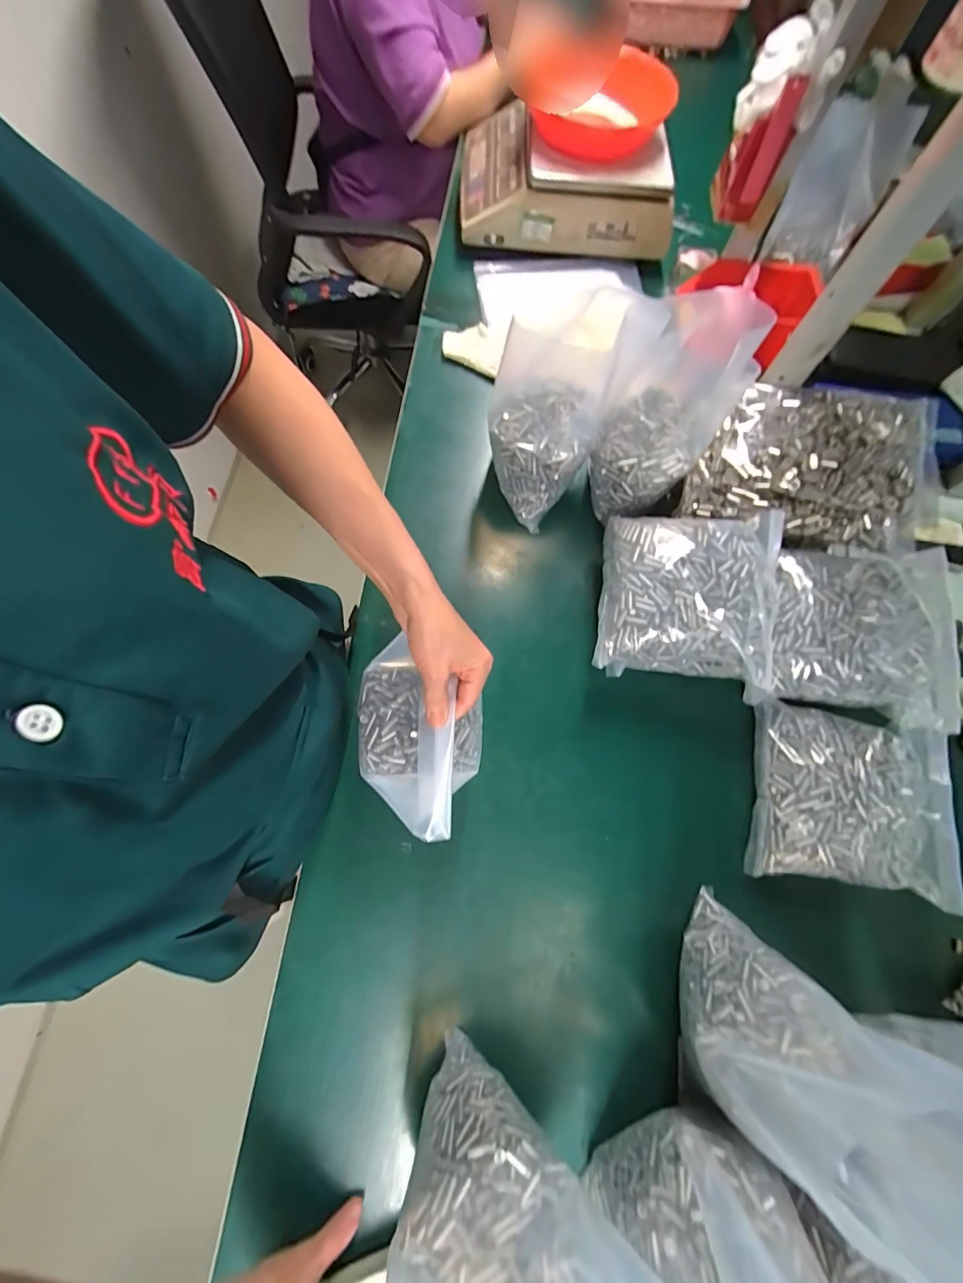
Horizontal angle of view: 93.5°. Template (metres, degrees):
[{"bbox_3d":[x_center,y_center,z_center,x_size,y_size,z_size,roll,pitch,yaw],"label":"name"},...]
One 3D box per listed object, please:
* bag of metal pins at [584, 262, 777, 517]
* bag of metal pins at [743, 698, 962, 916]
[{"bbox_3d":[0.194,-0.241,0.489,0.115,0.245,0.120,39,33,11],"label":"bag of metal pins"},{"bbox_3d":[0.390,0.165,0.467,0.203,0.060,0.168,11,72,1],"label":"bag of metal pins"}]

